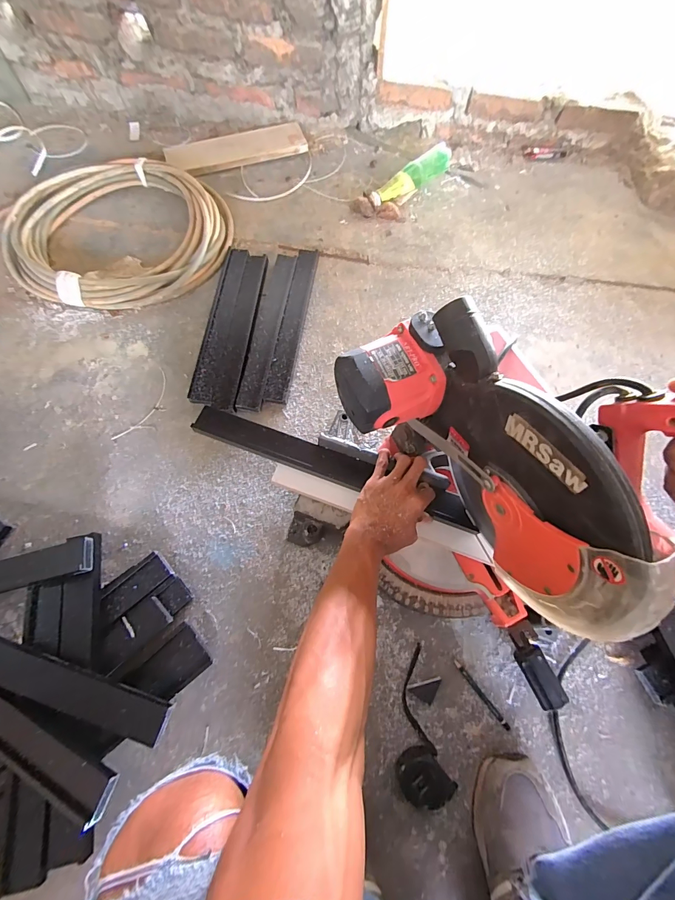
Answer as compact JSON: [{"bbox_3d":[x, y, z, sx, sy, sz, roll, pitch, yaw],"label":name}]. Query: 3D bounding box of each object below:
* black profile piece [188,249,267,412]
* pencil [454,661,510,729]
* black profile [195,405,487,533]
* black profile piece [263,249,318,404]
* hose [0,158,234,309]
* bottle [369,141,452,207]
[{"bbox_3d":[-0.220,-0.264,0.759,0.094,0.017,0.390,6,71,0],"label":"black profile piece"},{"bbox_3d":[0.215,0.365,0.543,0.009,0.004,0.110,-36,76,-13],"label":"pencil"},{"bbox_3d":[-0.010,0.023,0.553,0.436,0.029,0.051,20,71,4],"label":"black profile"},{"bbox_3d":[-0.092,-0.274,0.770,0.047,0.014,0.389,9,71,0],"label":"black profile piece"},{"bbox_3d":[-0.491,-0.495,0.815,0.478,0.052,0.422,15,71,3],"label":"hose"},{"bbox_3d":[0.184,-0.664,0.895,0.229,0.075,0.054,-34,76,-13],"label":"bottle"}]

